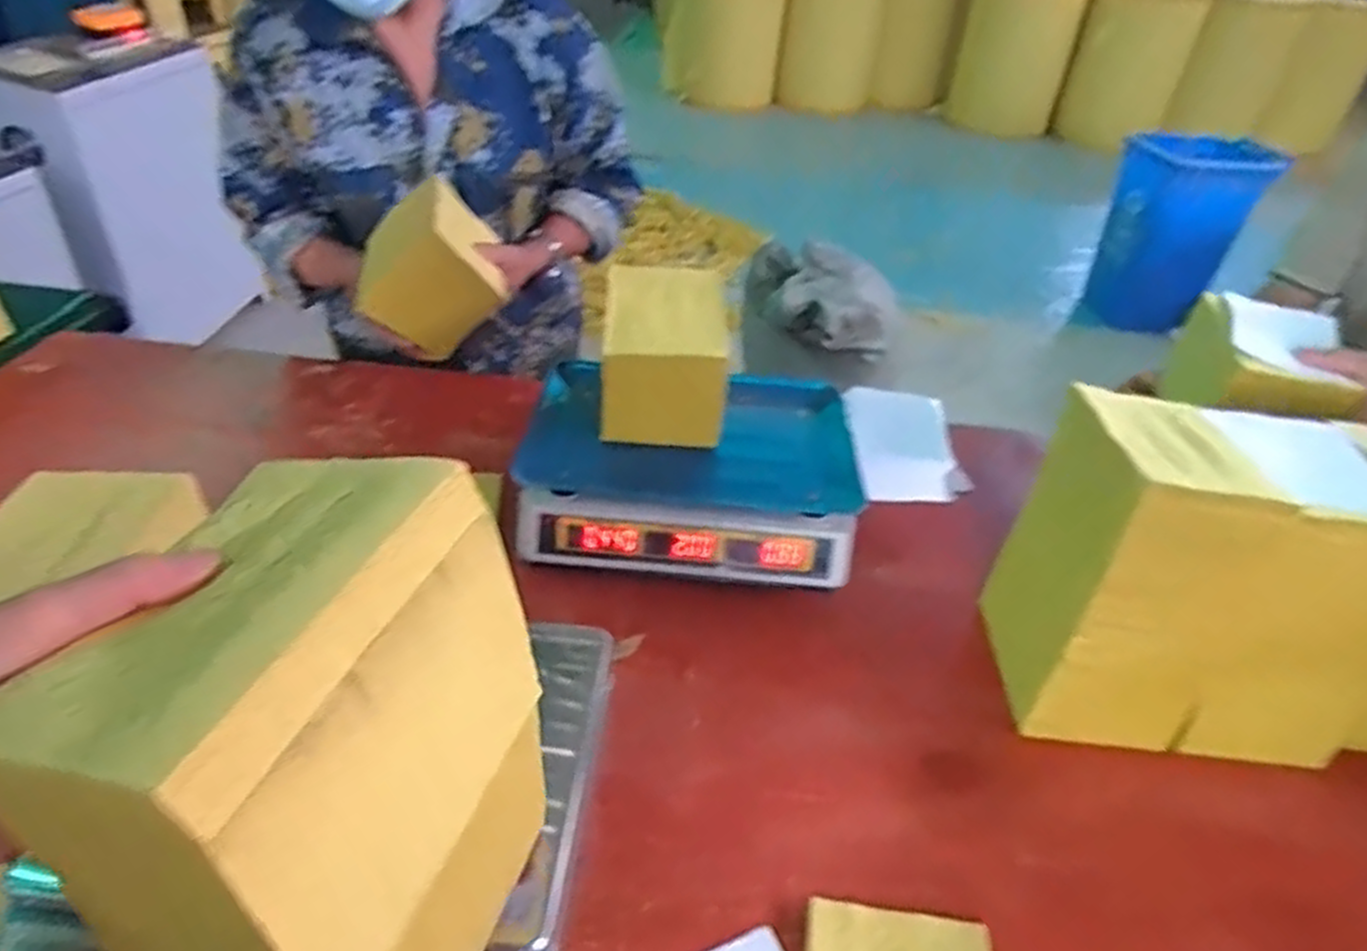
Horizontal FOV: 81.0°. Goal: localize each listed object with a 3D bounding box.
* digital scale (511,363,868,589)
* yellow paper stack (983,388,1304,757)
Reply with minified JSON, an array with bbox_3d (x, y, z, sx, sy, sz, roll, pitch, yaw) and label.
[{"bbox_3d":[0.007,-0.011,0.839,0.324,0.094,0.245,5,37,0],"label":"digital scale"},{"bbox_3d":[0.362,0.080,0.669,0.137,0.240,0.175,5,37,1],"label":"yellow paper stack"}]

